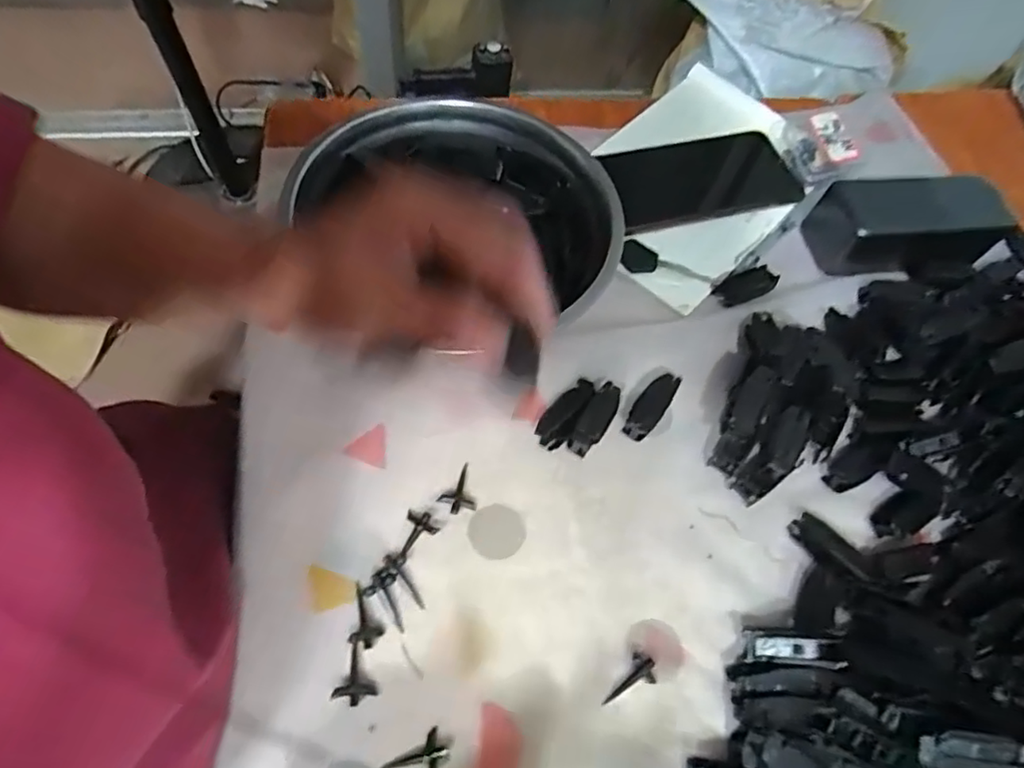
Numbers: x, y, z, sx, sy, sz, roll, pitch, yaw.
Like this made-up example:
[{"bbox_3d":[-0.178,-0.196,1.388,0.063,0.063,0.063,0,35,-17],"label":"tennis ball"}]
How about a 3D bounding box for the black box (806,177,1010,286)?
[{"bbox_3d":[0.294,-0.118,0.446,0.127,0.044,0.060,1,61,-6],"label":"black box"}]

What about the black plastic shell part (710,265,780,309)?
[{"bbox_3d":[0.165,-0.070,0.427,0.047,0.004,0.024,-23,66,-17],"label":"black plastic shell part"}]

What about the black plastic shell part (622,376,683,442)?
[{"bbox_3d":[0.087,0.014,0.380,0.018,0.013,0.046,34,63,12],"label":"black plastic shell part"}]

